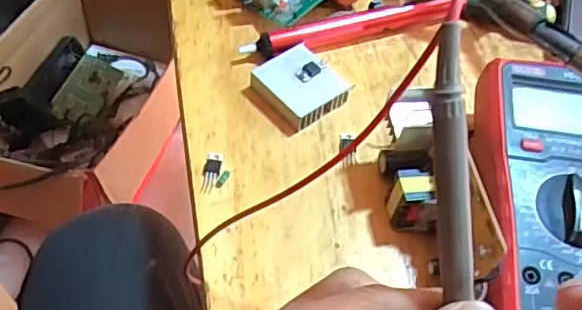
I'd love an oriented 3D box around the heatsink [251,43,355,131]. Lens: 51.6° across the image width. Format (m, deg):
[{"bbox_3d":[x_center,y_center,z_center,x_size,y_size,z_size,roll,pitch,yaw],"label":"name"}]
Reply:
[{"bbox_3d":[0.008,-0.047,0.420,0.047,0.017,0.059,-32,62,-25],"label":"heatsink"}]

